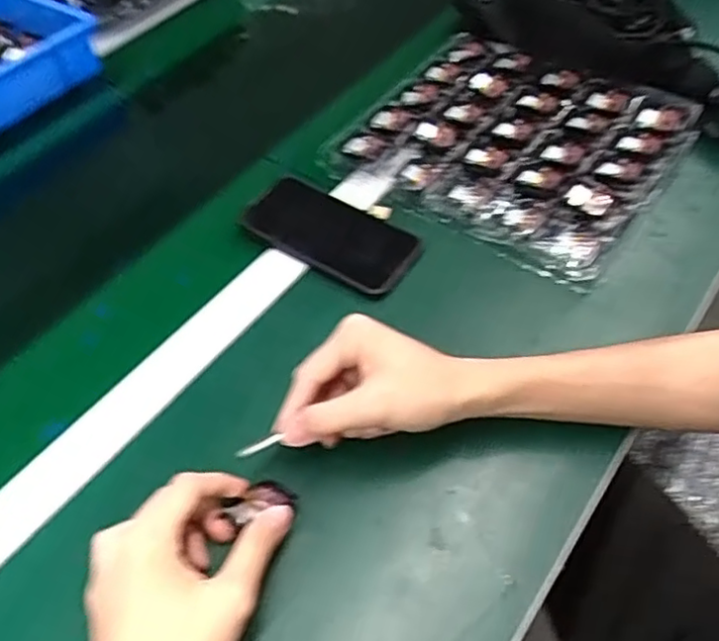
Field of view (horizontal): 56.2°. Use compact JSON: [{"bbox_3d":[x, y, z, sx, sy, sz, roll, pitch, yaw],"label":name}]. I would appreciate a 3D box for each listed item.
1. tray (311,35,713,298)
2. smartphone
[{"bbox_3d":[0.141,-0.179,0.650,0.284,0.029,0.235,28,58,22],"label":"tray"},{"bbox_3d":[-0.023,-0.080,0.607,0.160,0.013,0.081,28,58,23],"label":"smartphone"}]

